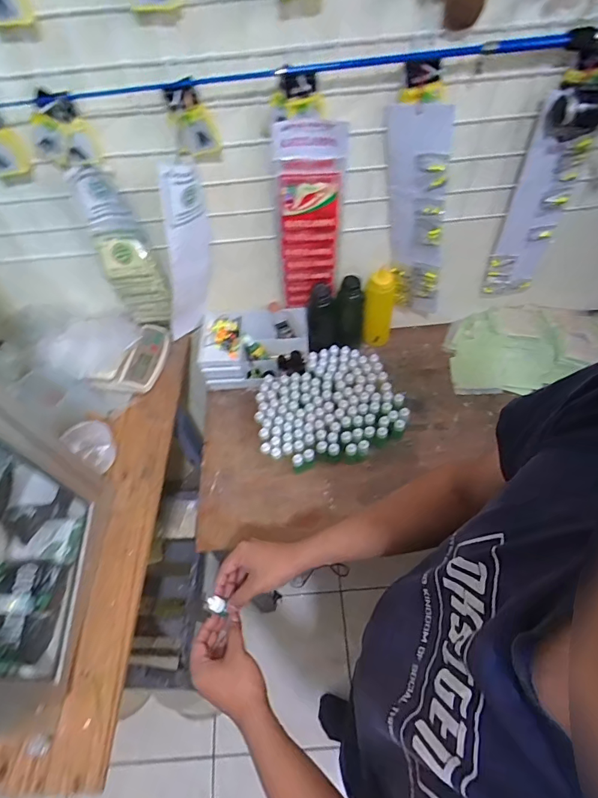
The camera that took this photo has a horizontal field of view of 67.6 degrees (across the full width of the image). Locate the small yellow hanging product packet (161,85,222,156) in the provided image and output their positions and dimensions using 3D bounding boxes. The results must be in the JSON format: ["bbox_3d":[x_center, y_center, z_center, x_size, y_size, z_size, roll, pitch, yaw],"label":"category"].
[{"bbox_3d":[-0.158,-0.407,0.662,0.059,0.110,0.016,-2,71,8],"label":"small yellow hanging product packet"}]

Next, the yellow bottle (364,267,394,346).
[{"bbox_3d":[0.169,-0.187,0.957,0.061,0.176,0.050,21,60,17],"label":"yellow bottle"}]

